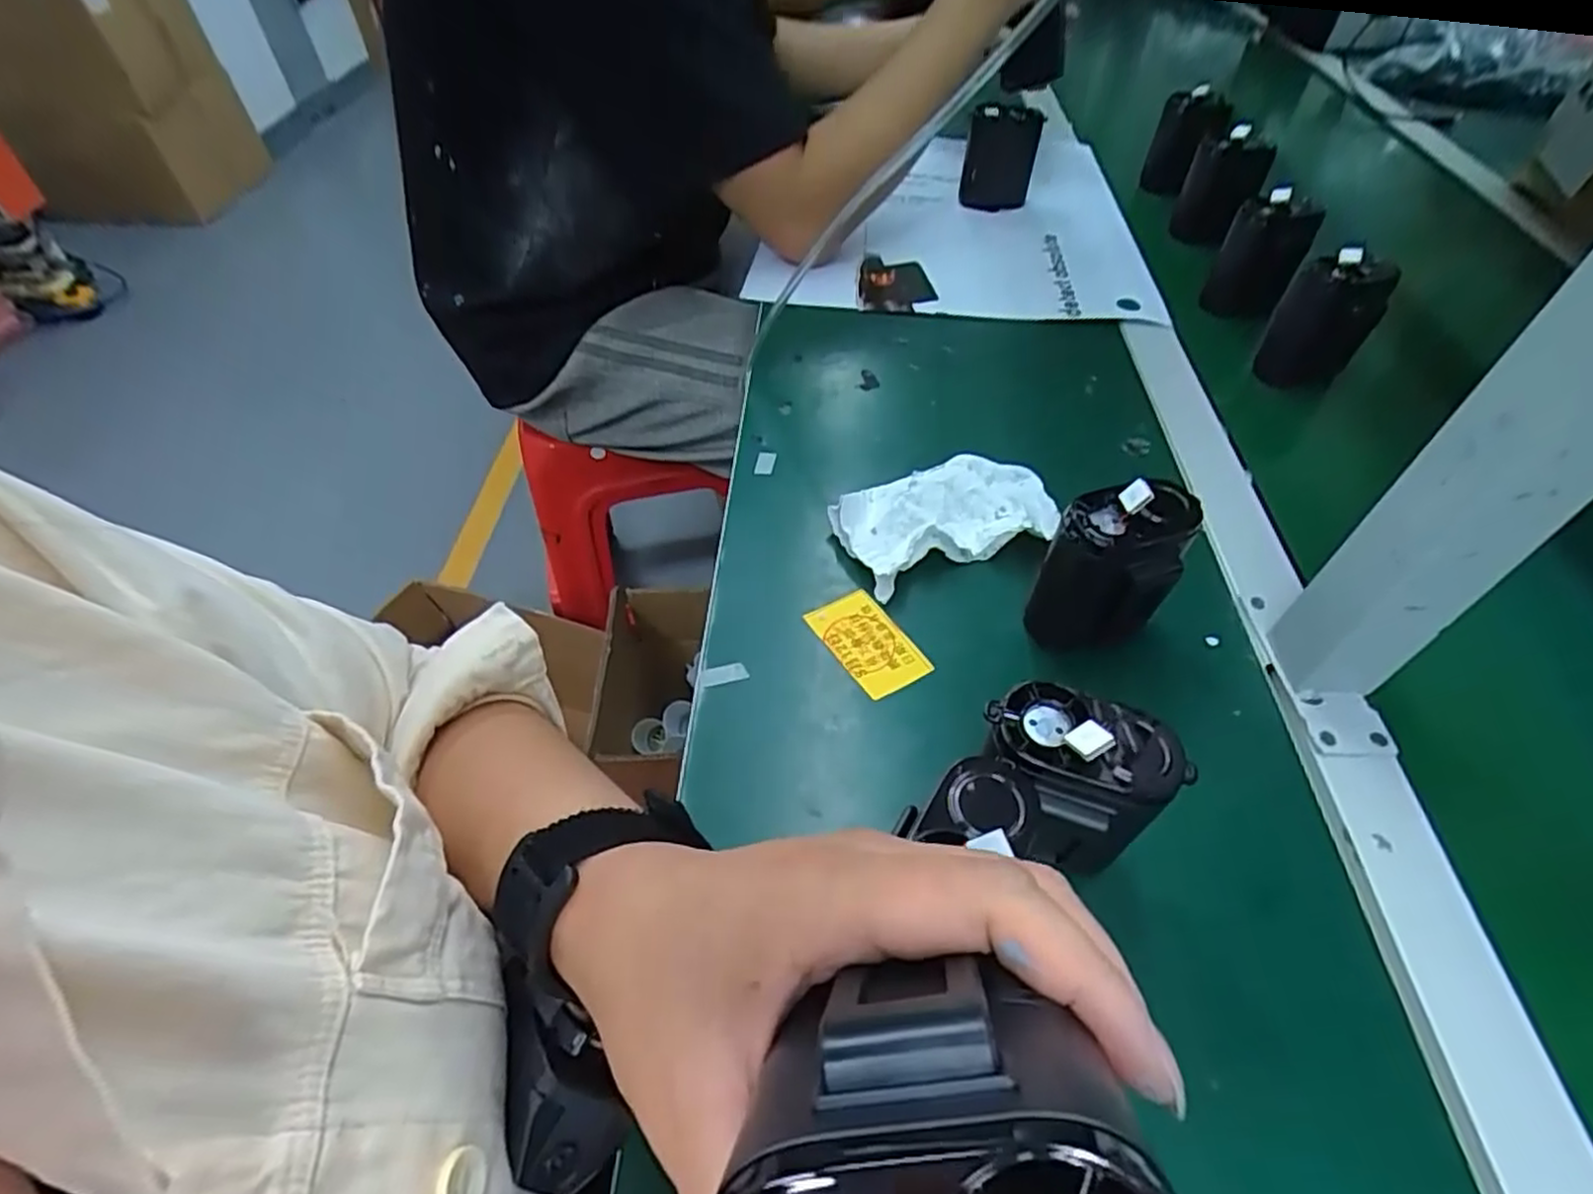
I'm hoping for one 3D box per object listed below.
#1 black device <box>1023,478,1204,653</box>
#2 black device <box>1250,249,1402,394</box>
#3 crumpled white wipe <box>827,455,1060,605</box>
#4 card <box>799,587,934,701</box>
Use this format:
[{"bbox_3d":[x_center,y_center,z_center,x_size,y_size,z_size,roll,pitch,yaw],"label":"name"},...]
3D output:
[{"bbox_3d":[0.158,-0.014,0.368,0.056,0.092,0.061,33,58,24],"label":"black device"},{"bbox_3d":[0.388,-0.205,0.540,0.059,0.090,0.062,27,55,20],"label":"black device"},{"bbox_3d":[0.088,-0.047,0.440,0.127,0.027,0.078,-14,52,-12],"label":"crumpled white wipe"},{"bbox_3d":[0.038,0.024,0.393,0.039,0.004,0.064,-28,58,-17],"label":"card"}]

